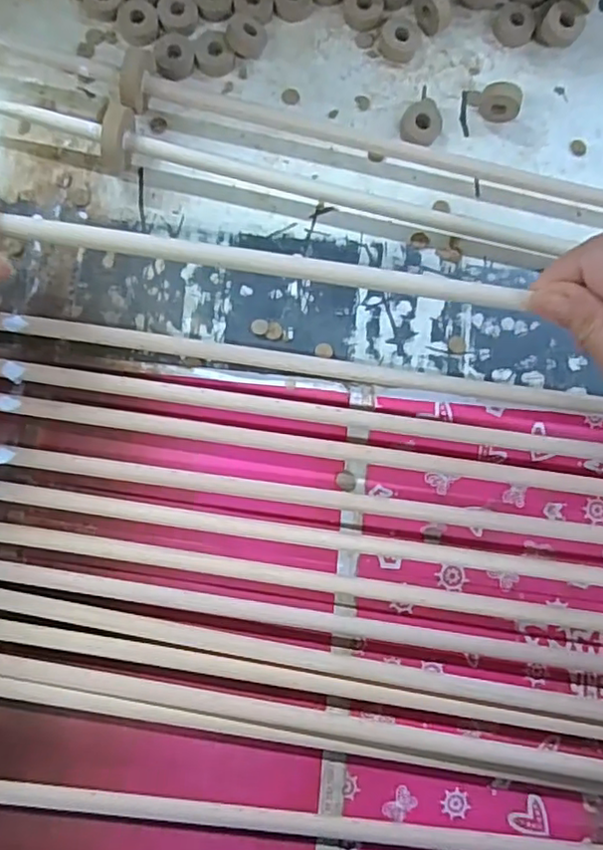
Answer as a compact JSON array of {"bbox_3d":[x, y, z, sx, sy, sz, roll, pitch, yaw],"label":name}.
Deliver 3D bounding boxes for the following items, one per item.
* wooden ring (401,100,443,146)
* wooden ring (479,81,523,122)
[{"bbox_3d":[0.076,-0.190,0.385,0.024,0.009,0.032,19,82,-2],"label":"wooden ring"},{"bbox_3d":[0.121,-0.197,0.381,0.024,0.023,0.014,19,82,-1],"label":"wooden ring"}]

